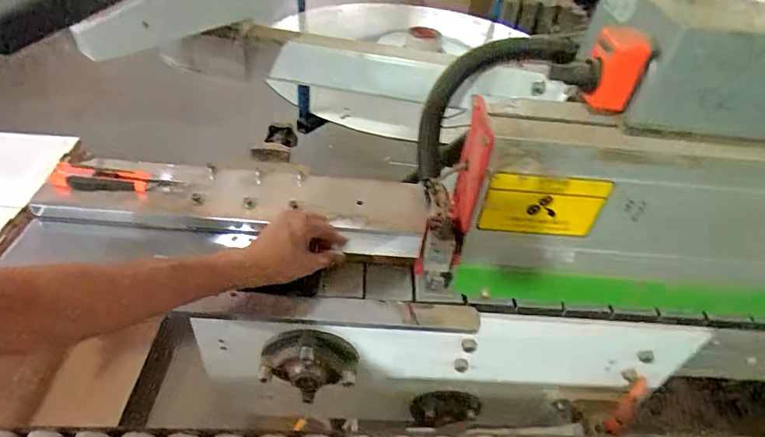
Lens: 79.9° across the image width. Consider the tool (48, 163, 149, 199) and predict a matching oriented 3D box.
[{"bbox_3d":[-0.385,-0.054,0.625,0.125,0.024,0.041,4,43,-3],"label":"tool"}]

